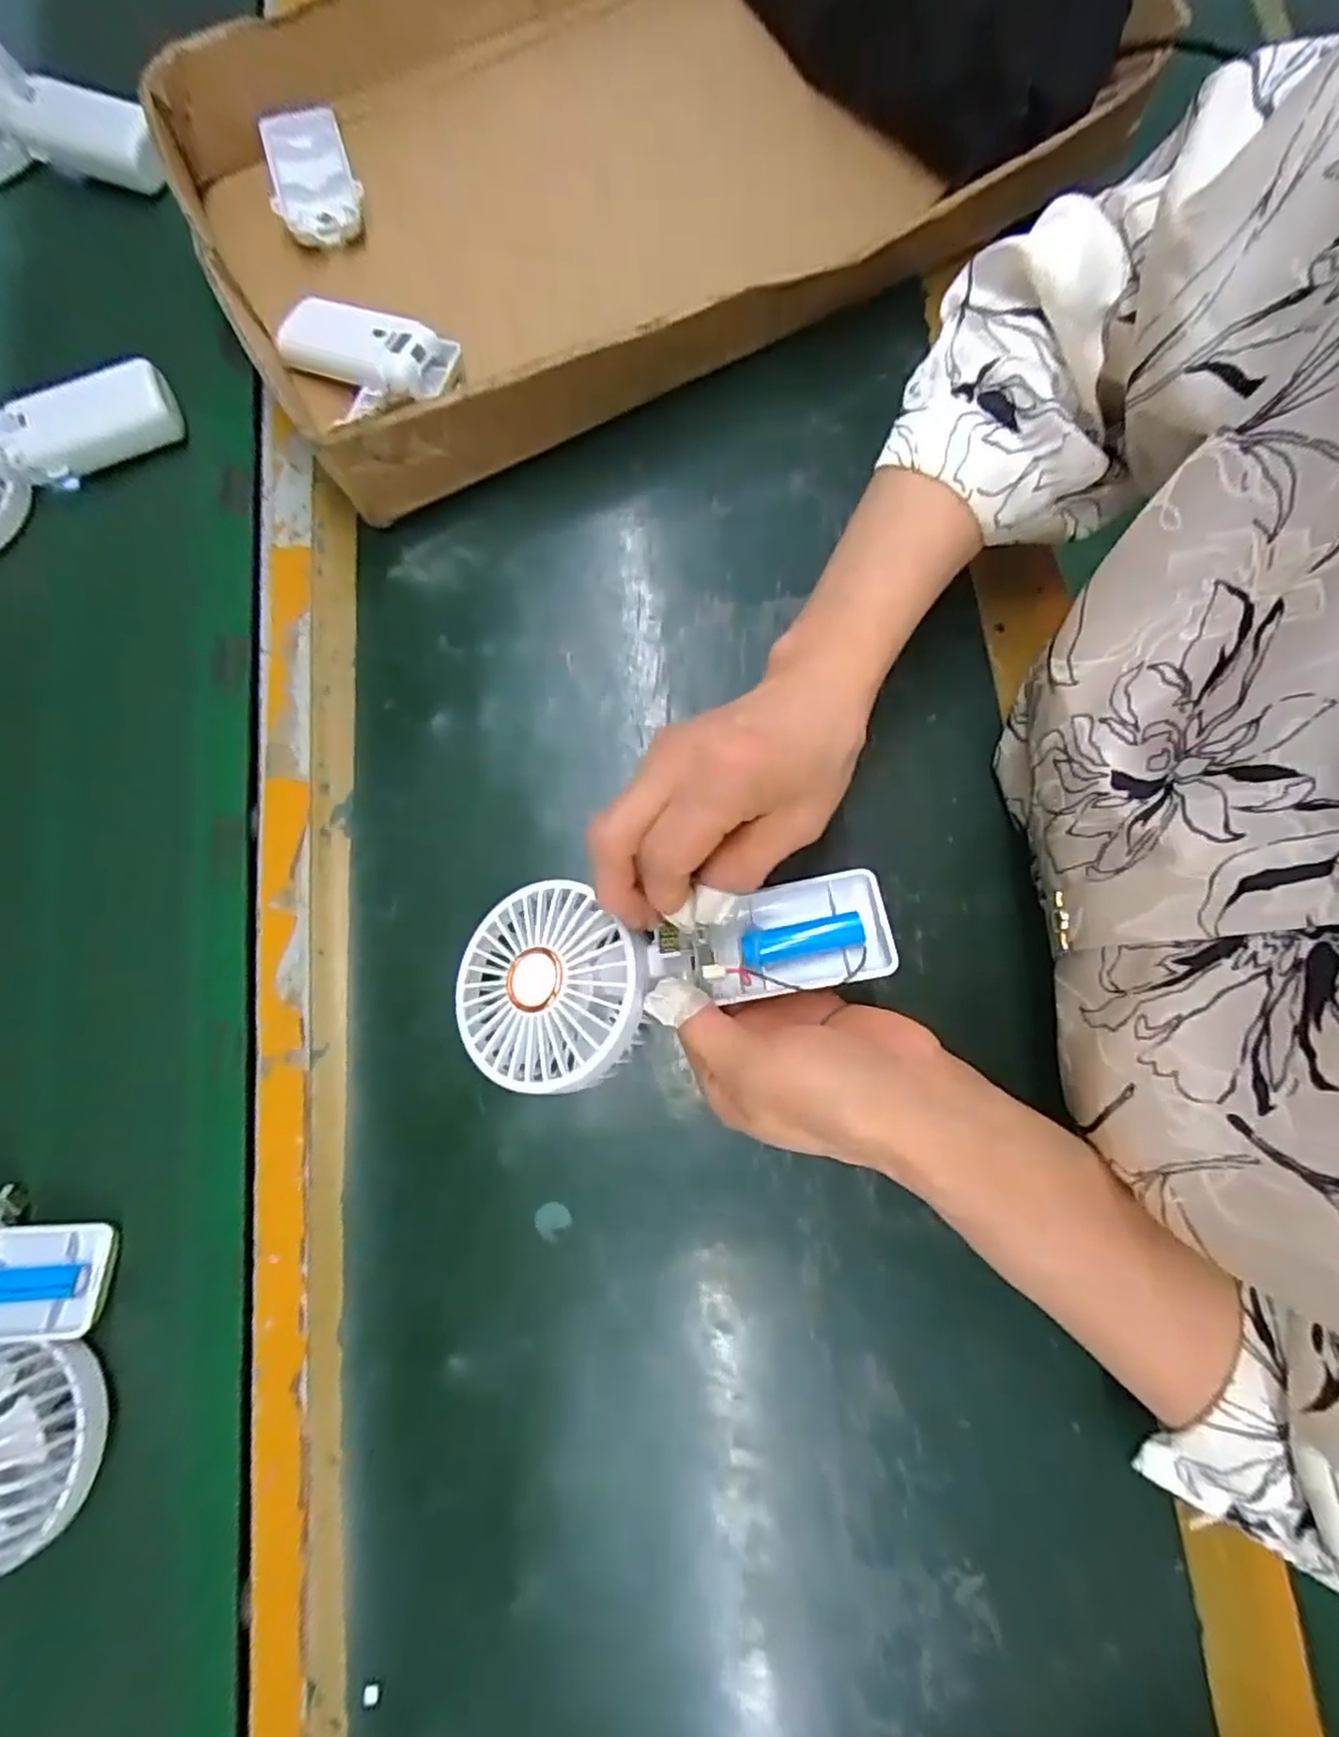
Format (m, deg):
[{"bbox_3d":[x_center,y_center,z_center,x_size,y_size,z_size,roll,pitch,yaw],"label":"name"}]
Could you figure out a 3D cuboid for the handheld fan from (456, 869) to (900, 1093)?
[{"bbox_3d":[-0.003,0.038,0.280,0.179,0.030,0.080,-10,80,4],"label":"handheld fan"}]

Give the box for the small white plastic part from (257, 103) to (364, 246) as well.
[{"bbox_3d":[-0.214,-0.416,0.407,0.049,0.011,0.098,-21,80,-3],"label":"small white plastic part"}]

